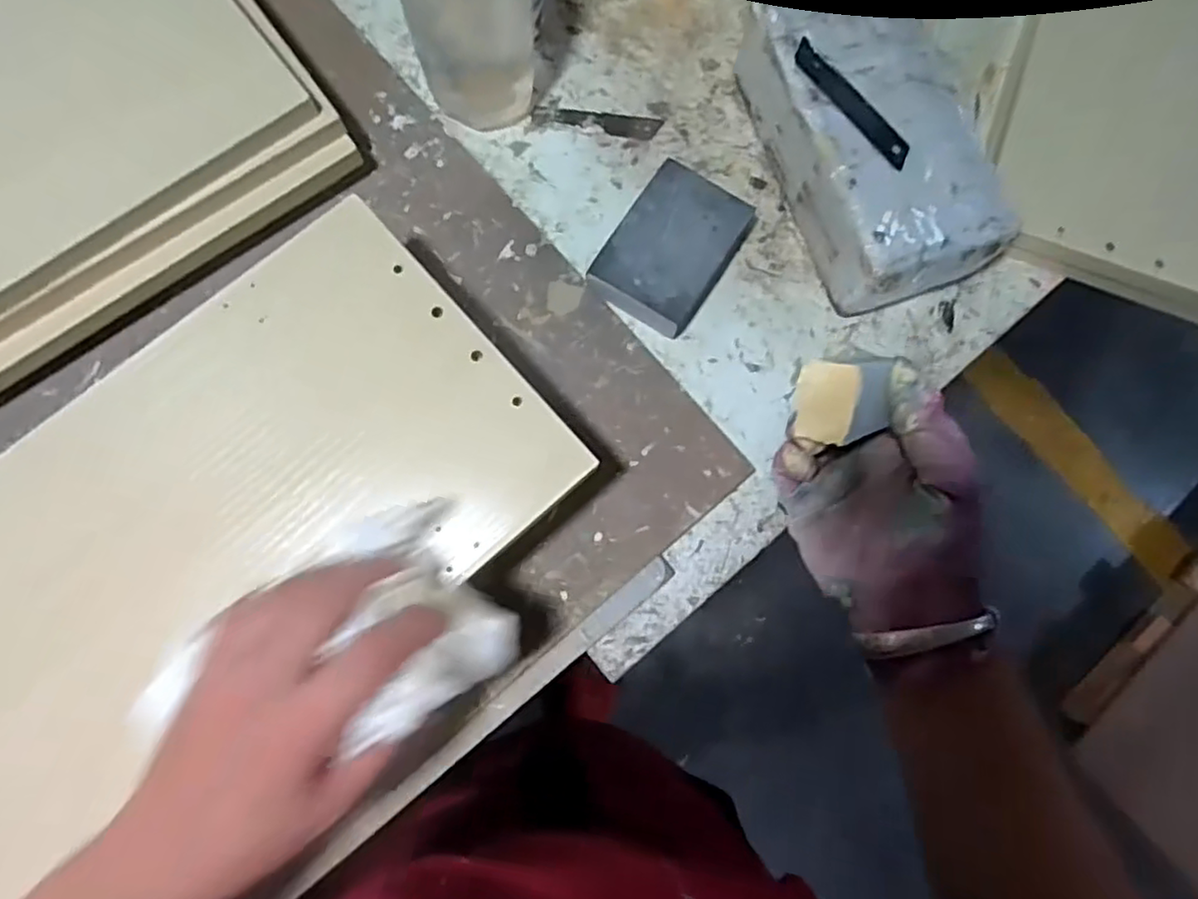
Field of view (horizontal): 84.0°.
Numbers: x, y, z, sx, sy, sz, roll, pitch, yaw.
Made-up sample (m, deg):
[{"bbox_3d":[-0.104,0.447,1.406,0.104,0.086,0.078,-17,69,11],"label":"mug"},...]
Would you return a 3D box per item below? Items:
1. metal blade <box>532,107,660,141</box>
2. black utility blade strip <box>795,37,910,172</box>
[{"bbox_3d":[-0.001,-0.234,0.475,0.090,0.004,0.018,7,79,1],"label":"metal blade"},{"bbox_3d":[0.154,-0.211,0.406,0.018,0.004,0.100,-36,83,-8],"label":"black utility blade strip"}]

